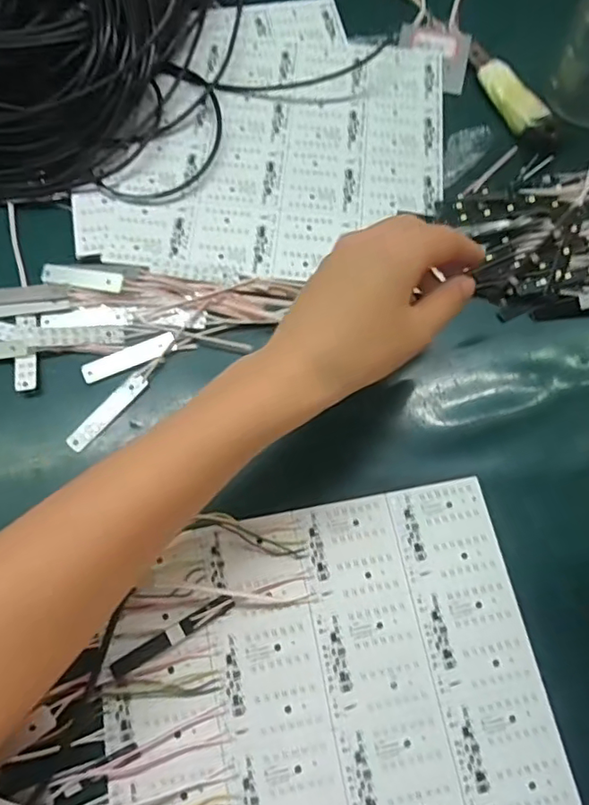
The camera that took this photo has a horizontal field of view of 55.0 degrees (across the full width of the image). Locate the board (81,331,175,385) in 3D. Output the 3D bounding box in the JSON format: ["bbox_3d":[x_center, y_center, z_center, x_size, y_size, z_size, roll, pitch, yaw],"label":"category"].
[{"bbox_3d":[-0.105,-0.029,0.360,0.060,0.004,0.015,-23,72,-11],"label":"board"}]

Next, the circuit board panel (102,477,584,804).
[{"bbox_3d":[0.021,0.168,0.290,0.223,0.007,0.225,-9,70,-6],"label":"circuit board panel"}]

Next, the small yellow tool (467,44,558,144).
[{"bbox_3d":[0.168,-0.245,0.442,0.028,0.015,0.112,-21,71,-10],"label":"small yellow tool"}]

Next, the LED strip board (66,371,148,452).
[{"bbox_3d":[-0.116,0.005,0.350,0.014,0.004,0.060,39,75,9],"label":"LED strip board"}]

